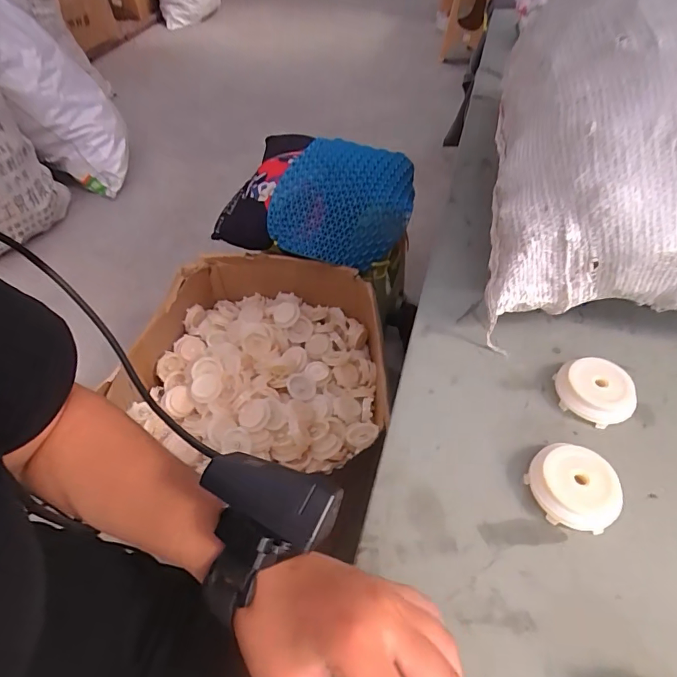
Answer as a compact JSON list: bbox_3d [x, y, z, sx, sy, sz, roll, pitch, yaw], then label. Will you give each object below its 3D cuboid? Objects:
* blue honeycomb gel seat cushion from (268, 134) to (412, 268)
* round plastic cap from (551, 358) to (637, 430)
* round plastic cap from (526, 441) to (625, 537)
[{"bbox_3d":[0.019,-0.308,0.993,0.285,0.130,0.321,10,51,10],"label":"blue honeycomb gel seat cushion"},{"bbox_3d":[0.203,0.042,0.356,0.058,0.023,0.047,34,58,26],"label":"round plastic cap"},{"bbox_3d":[0.162,0.102,0.308,0.056,0.021,0.052,-1,50,1],"label":"round plastic cap"}]

